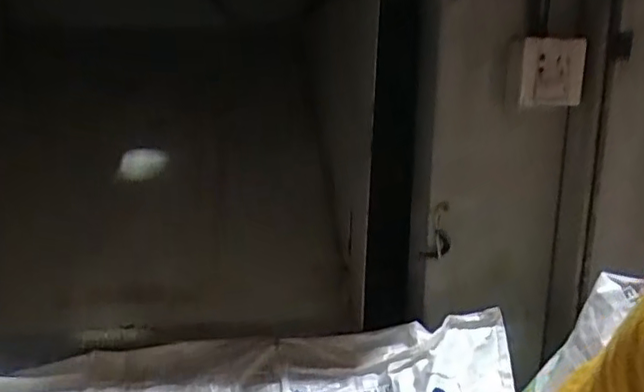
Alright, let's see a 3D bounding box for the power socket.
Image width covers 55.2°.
[{"bbox_3d":[0.304,-0.165,0.822,0.092,0.090,0.018,-5,19,-16],"label":"power socket"}]

